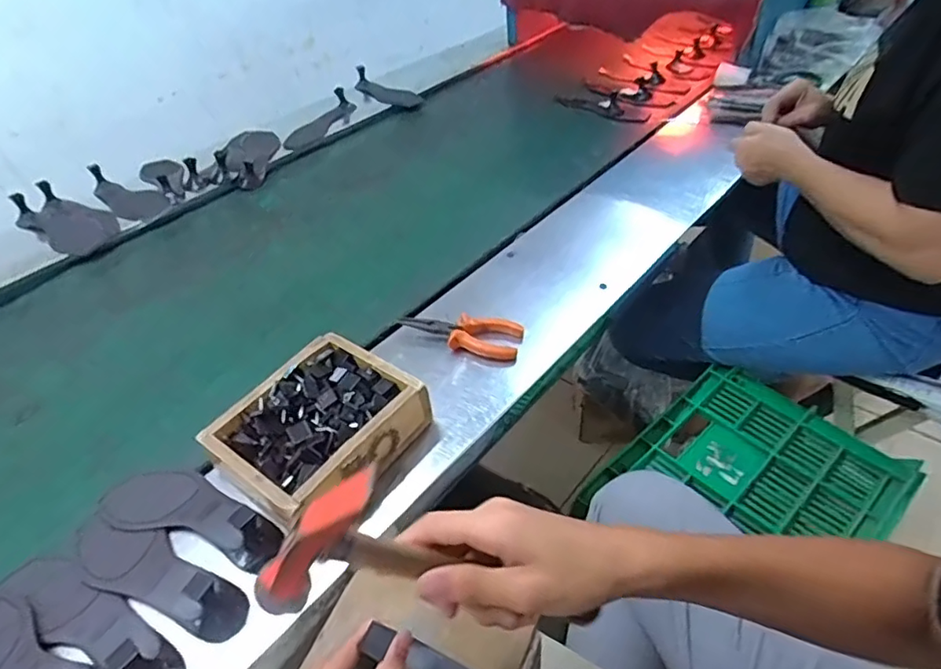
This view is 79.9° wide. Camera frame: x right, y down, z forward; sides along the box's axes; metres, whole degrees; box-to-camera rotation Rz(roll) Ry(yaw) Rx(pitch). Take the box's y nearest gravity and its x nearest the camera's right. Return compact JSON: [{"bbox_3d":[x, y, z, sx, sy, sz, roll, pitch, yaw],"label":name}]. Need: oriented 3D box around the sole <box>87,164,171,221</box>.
[{"bbox_3d":[-0.667,-0.267,1.064,0.215,0.052,0.089,16,56,26],"label":"sole"}]

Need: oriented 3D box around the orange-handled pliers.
[{"bbox_3d":[-0.015,0.000,0.700,0.153,0.024,0.050,7,44,15],"label":"orange-handled pliers"}]

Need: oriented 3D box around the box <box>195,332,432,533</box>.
[{"bbox_3d":[-0.154,0.101,0.583,0.156,0.069,0.182,24,51,30],"label":"box"}]

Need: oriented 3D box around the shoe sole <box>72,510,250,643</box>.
[{"bbox_3d":[-0.291,0.203,0.499,0.213,0.053,0.061,16,47,23],"label":"shoe sole"}]

